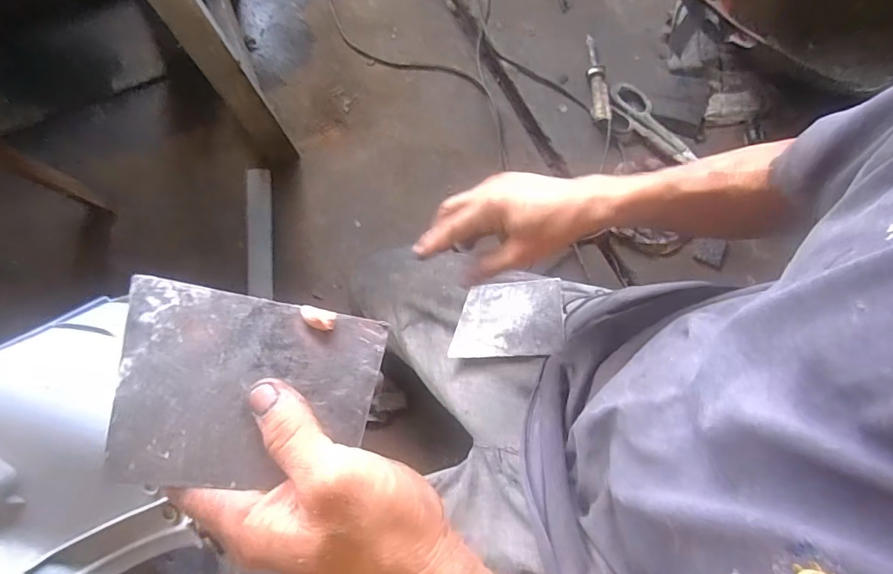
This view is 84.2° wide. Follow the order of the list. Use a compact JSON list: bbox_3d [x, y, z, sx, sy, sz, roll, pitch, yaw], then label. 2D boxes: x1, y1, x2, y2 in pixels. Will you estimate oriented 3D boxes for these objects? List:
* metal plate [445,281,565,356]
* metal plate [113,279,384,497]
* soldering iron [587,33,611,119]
[{"bbox_3d":[0.065,0.031,0.518,0.115,0.005,0.088,-5,56,26],"label":"metal plate"},{"bbox_3d":[-0.089,0.047,0.232,0.115,0.004,0.086,13,64,-22],"label":"metal plate"},{"bbox_3d":[0.256,-0.357,0.838,0.029,0.028,0.175,-1,74,2],"label":"soldering iron"}]

